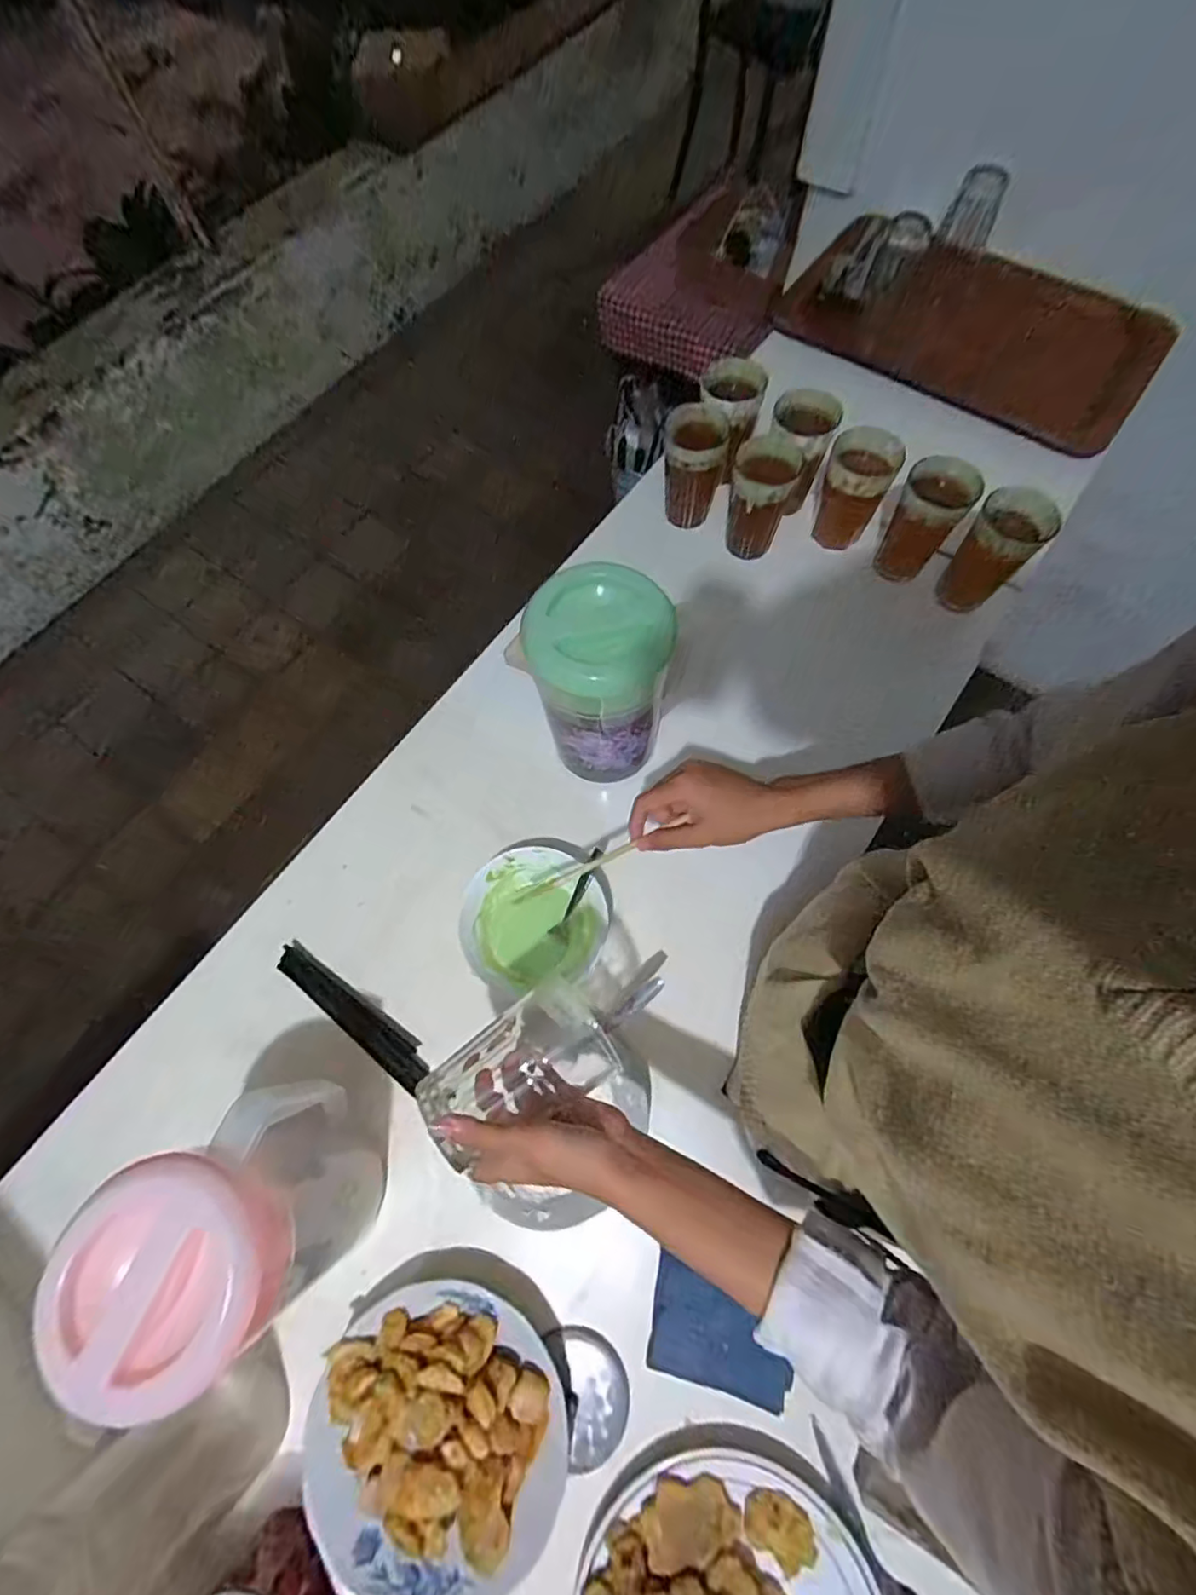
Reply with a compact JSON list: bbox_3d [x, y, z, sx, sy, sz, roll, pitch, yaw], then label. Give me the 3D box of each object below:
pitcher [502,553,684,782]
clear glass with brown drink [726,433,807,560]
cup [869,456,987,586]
[{"bbox_3d":[0.006,-0.107,0.570,0.110,0.194,0.113,35,75,14],"label":"pitcher"},{"bbox_3d":[0.195,-0.356,0.725,0.072,0.126,0.086,19,71,9],"label":"clear glass with brown drink"},{"bbox_3d":[0.382,-0.322,0.707,0.073,0.138,0.089,26,73,11],"label":"cup"}]

